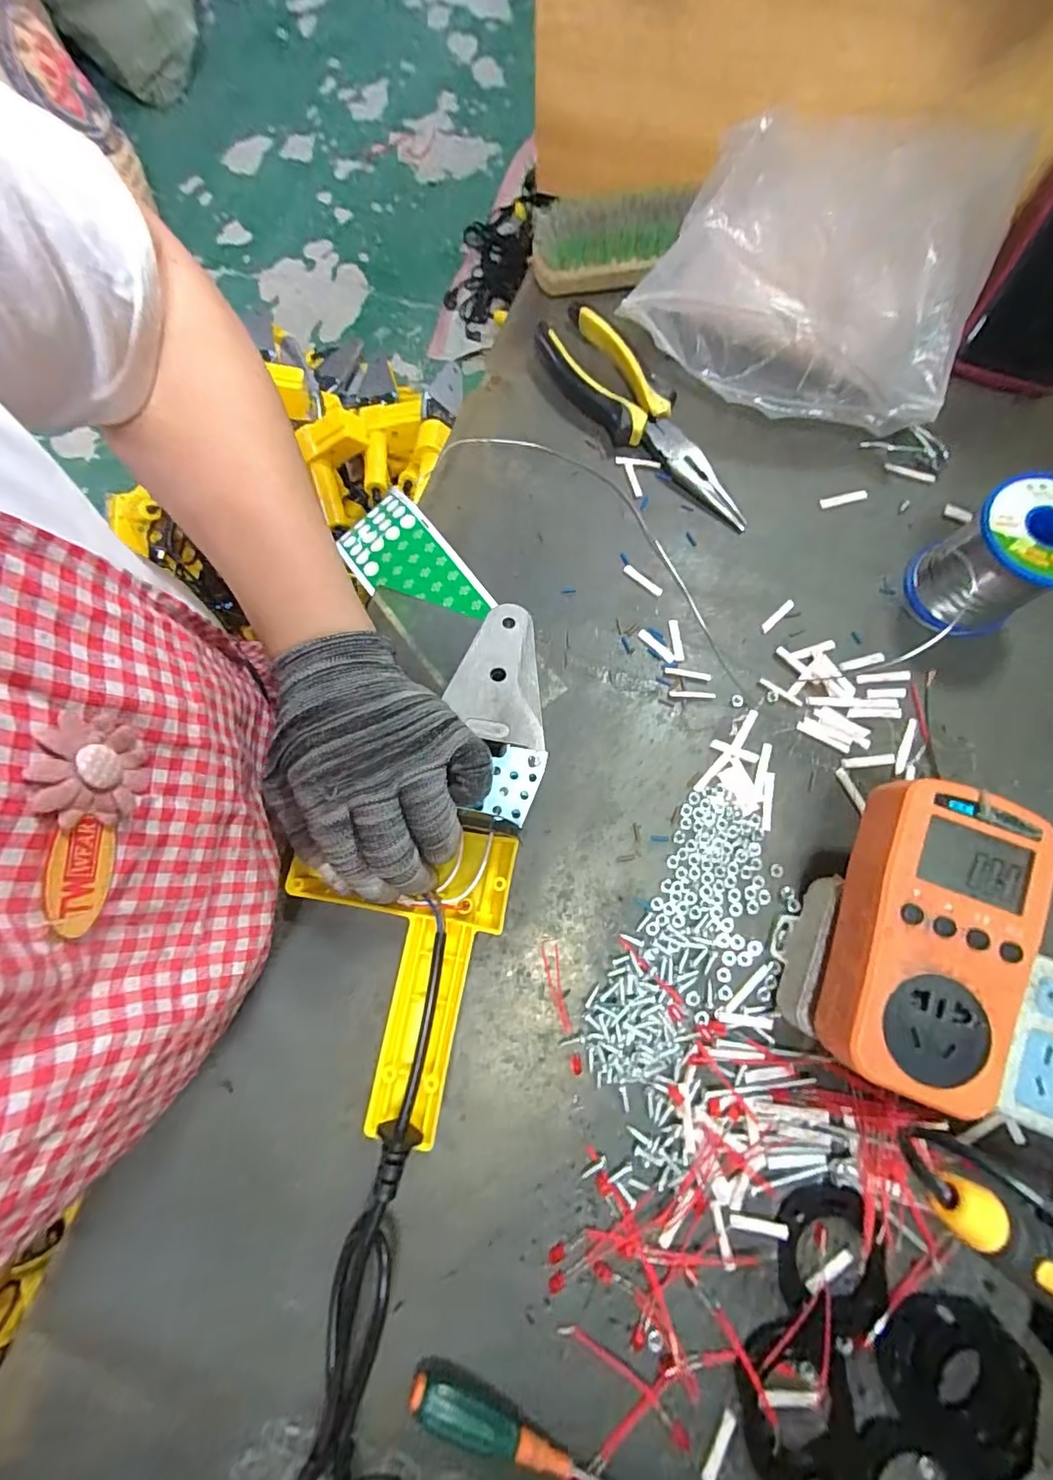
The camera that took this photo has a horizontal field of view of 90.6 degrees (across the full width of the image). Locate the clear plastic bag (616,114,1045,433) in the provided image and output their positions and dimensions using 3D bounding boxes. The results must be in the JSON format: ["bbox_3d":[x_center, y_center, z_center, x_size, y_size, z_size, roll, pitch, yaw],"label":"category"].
[{"bbox_3d":[0.184,-0.302,0.340,0.201,0.086,0.142,20,78,6],"label":"clear plastic bag"}]

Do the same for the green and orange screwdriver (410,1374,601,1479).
[{"bbox_3d":[0.013,0.323,0.228,0.142,0.017,0.017,25,78,7],"label":"green and orange screwdriver"}]

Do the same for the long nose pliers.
[{"bbox_3d":[0.075,-0.217,0.353,0.044,0.023,0.192,-33,78,-6],"label":"long nose pliers"}]

